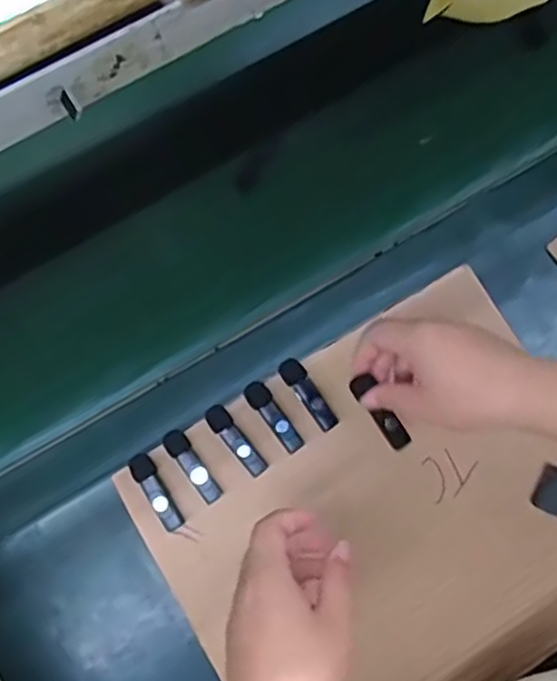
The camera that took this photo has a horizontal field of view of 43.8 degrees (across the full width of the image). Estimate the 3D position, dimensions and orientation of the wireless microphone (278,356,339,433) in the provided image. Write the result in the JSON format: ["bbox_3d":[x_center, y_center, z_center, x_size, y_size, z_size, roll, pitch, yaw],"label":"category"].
[{"bbox_3d":[0.024,0.044,0.572,0.019,0.009,0.066,-32,78,-7],"label":"wireless microphone"}]

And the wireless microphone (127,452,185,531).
[{"bbox_3d":[-0.100,0.124,0.569,0.019,0.017,0.066,-32,79,-8],"label":"wireless microphone"}]

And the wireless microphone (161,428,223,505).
[{"bbox_3d":[-0.070,0.101,0.559,0.018,0.013,0.066,-34,79,-8],"label":"wireless microphone"}]

